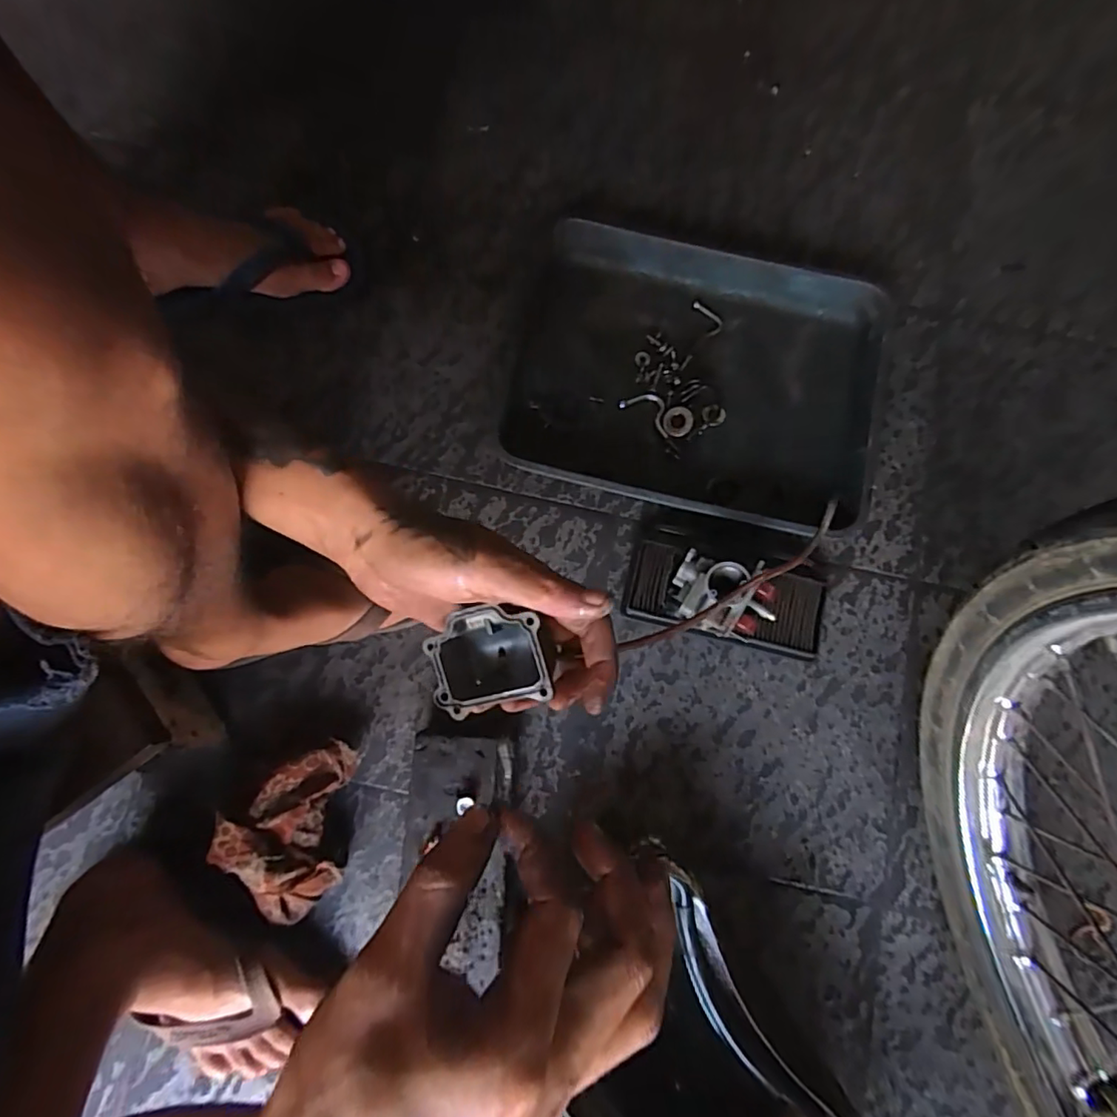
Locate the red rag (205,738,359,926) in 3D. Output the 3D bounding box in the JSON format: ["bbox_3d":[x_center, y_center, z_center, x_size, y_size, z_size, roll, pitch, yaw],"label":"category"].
[{"bbox_3d":[-0.210,0.228,0.480,0.122,0.059,0.097,-43,83,-8],"label":"red rag"}]

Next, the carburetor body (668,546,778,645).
[{"bbox_3d":[0.143,0.033,0.490,0.085,0.060,0.065,16,80,2],"label":"carburetor body"}]

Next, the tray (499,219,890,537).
[{"bbox_3d":[0.132,-0.175,0.559,0.342,0.049,0.268,13,80,1],"label":"tray"}]

